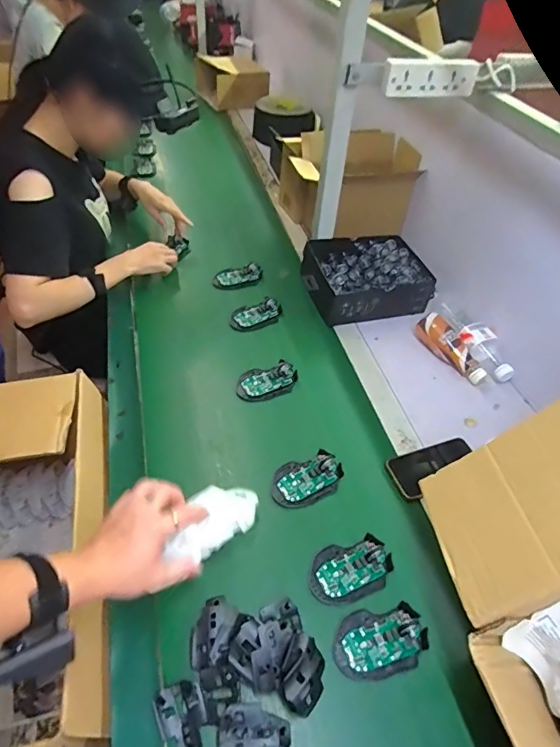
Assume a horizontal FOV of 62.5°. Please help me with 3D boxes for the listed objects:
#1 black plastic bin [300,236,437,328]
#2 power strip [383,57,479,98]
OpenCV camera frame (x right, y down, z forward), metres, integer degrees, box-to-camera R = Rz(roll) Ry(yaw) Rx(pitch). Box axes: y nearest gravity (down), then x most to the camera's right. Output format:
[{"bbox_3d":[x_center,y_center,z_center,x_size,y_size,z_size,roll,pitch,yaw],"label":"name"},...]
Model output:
[{"bbox_3d":[0.182,-0.207,1.016,0.256,0.100,0.190,-9,46,-13],"label":"black plastic bin"},{"bbox_3d":[0.261,-0.509,0.796,0.174,0.055,0.022,-7,46,-11],"label":"power strip"}]

